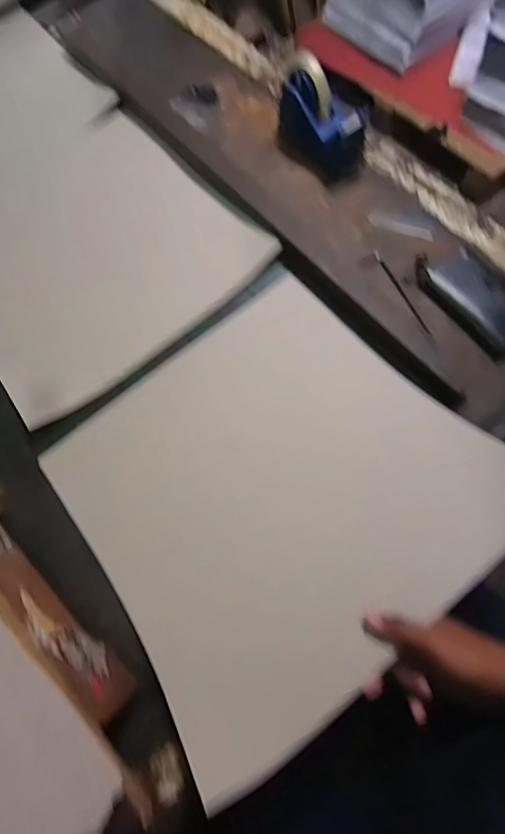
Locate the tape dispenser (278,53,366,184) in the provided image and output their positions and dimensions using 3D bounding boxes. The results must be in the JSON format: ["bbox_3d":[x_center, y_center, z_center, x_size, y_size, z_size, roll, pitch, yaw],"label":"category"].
[{"bbox_3d":[0.105,-0.464,0.655,0.062,0.102,0.163,-41,73,-9],"label":"tape dispenser"}]

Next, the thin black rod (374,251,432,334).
[{"bbox_3d":[0.216,-0.181,0.601,0.011,0.008,0.154,-23,72,-3],"label":"thin black rod"}]

